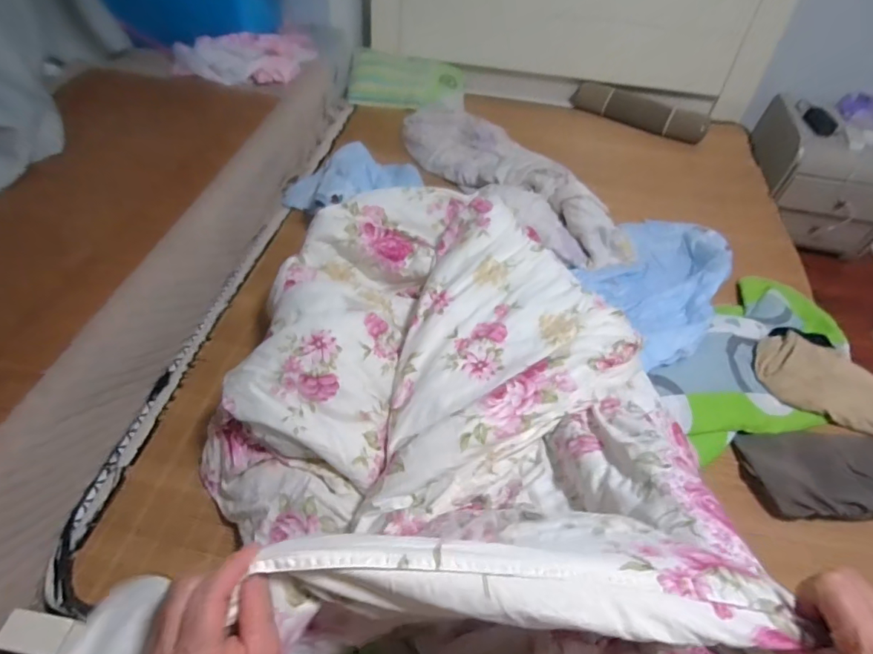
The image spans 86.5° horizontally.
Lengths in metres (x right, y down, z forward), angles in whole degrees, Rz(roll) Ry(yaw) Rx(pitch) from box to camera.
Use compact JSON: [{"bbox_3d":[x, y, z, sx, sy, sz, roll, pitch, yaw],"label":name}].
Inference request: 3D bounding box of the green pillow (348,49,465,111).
[{"bbox_3d":[-0.107,-0.923,1.735,0.425,0.070,0.269,6,52,2],"label":"green pillow"}]

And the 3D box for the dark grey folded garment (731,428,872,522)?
[{"bbox_3d":[0.770,0.275,0.895,0.321,0.046,0.175,-2,52,-5],"label":"dark grey folded garment"}]

